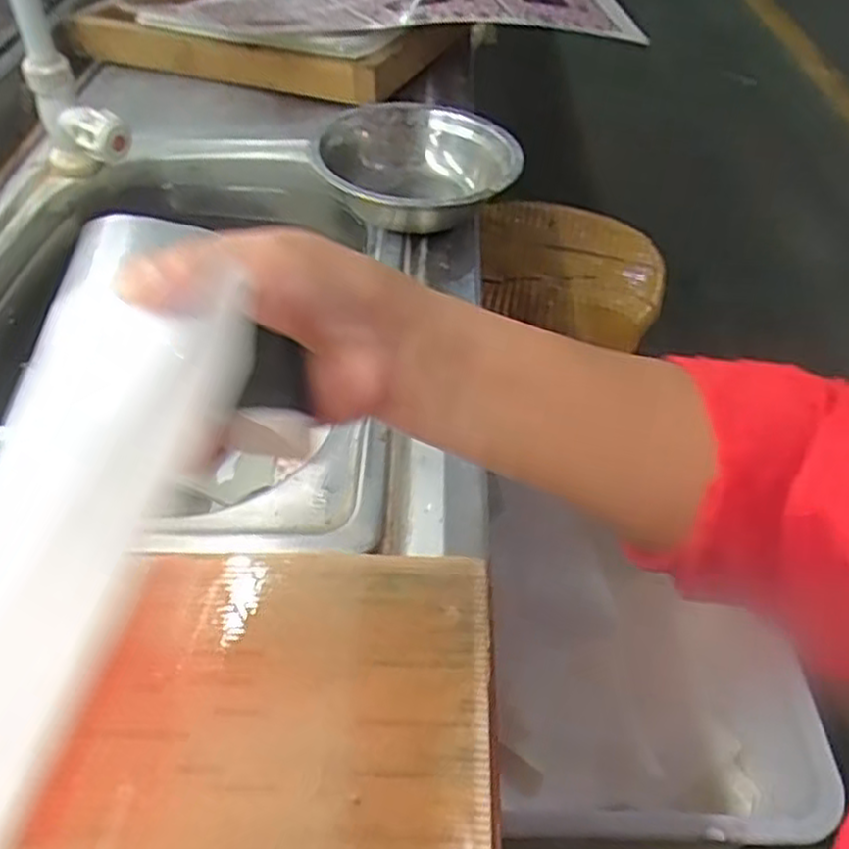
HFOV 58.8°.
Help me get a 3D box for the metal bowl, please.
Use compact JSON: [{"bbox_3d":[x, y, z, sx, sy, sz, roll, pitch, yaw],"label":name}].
[{"bbox_3d":[-0.005,-0.207,0.620,0.157,0.060,0.160,1,46,-2],"label":"metal bowl"}]

